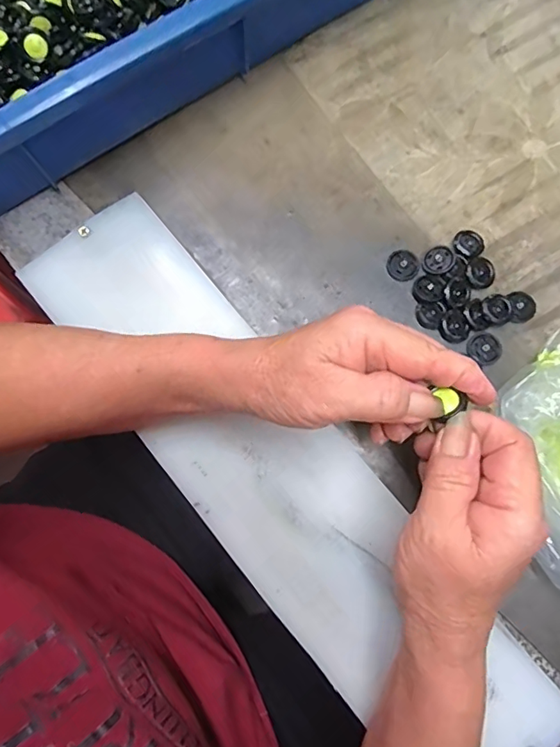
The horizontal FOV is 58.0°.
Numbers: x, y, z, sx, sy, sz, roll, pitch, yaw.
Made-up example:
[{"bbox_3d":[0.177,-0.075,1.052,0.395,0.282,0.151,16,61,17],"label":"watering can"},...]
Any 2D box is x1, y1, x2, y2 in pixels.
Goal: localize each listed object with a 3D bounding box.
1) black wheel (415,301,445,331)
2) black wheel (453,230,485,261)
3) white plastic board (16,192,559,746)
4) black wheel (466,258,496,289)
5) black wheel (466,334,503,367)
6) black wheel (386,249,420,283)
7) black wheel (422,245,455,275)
[{"bbox_3d":[0.095,-0.037,0.318,0.018,0.004,0.017,0,79,1],"label":"black wheel"},{"bbox_3d":[0.122,-0.083,0.328,0.018,0.006,0.019,0,79,1],"label":"black wheel"},{"bbox_3d":[-0.002,0.063,0.296,0.093,0.014,0.400,-39,80,-6],"label":"white plastic board"},{"bbox_3d":[0.129,-0.064,0.324,0.020,0.004,0.019,0,79,1],"label":"black wheel"},{"bbox_3d":[0.129,-0.016,0.316,0.021,0.007,0.020,0,79,1],"label":"black wheel"},{"bbox_3d":[0.079,-0.070,0.325,0.021,0.004,0.021,0,79,1],"label":"black wheel"},{"bbox_3d":[0.102,-0.073,0.324,0.018,0.004,0.021,38,82,8],"label":"black wheel"}]

